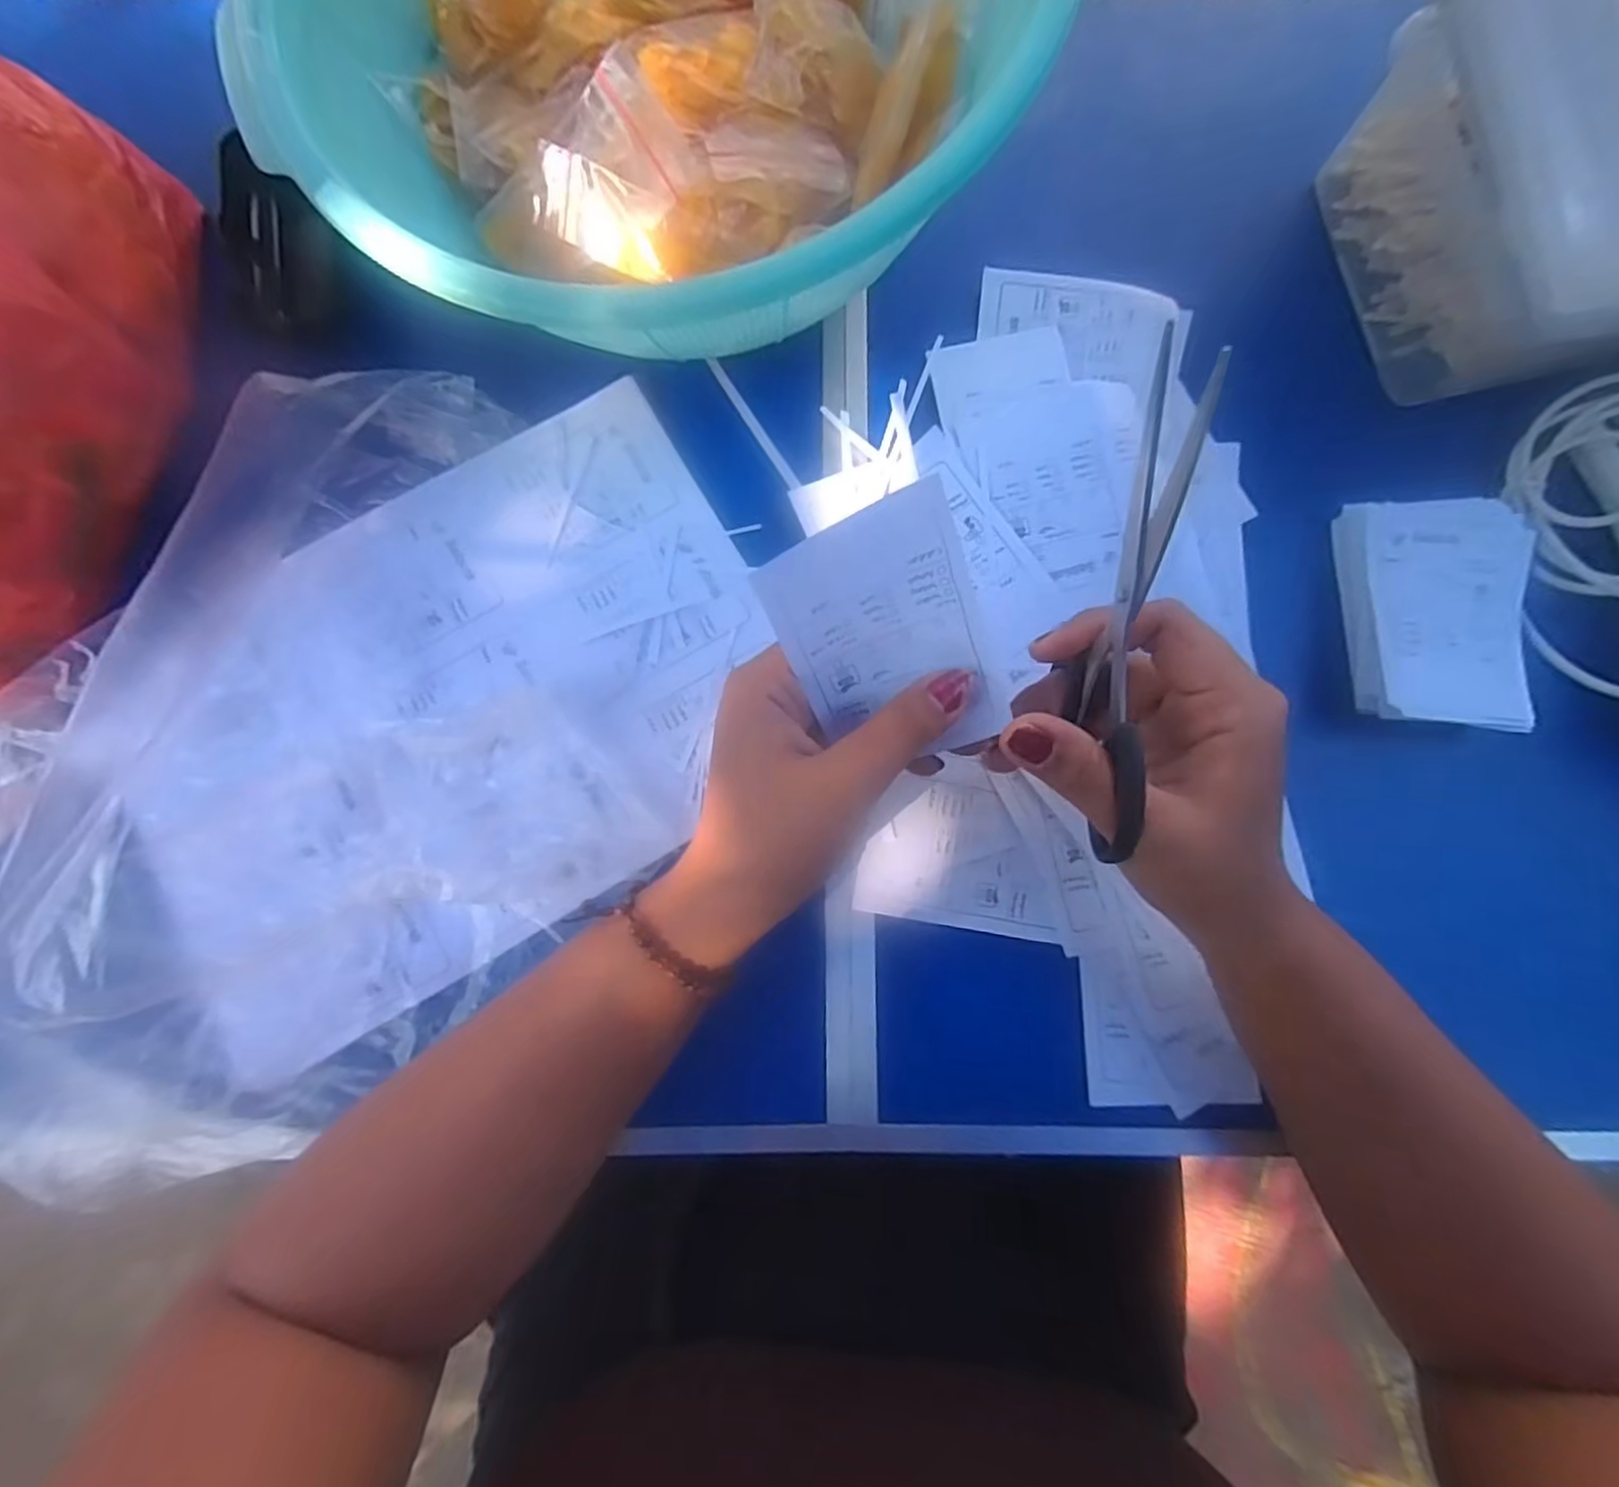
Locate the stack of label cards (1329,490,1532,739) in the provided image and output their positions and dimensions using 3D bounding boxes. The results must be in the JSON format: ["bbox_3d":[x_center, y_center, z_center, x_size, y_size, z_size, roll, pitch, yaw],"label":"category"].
[{"bbox_3d":[0.295,-0.061,0.322,0.078,0.019,0.108,1,80,2],"label":"stack of label cards"}]

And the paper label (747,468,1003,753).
[{"bbox_3d":[0.029,-0.033,0.238,0.065,0.090,0.013,-25,37,6],"label":"paper label"}]

